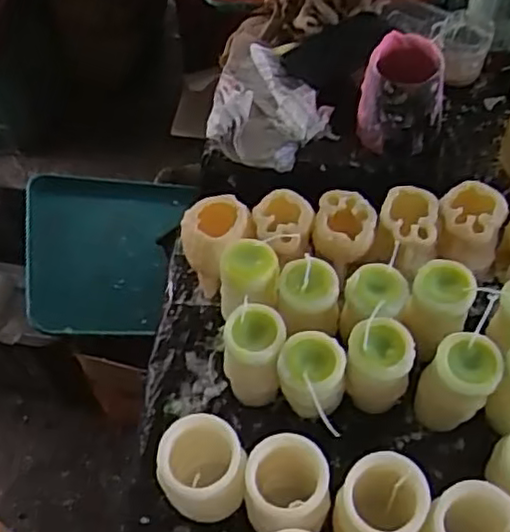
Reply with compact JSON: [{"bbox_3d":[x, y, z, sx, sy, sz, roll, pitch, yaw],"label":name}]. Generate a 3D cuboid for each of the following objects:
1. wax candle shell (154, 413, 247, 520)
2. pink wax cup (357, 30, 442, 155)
[{"bbox_3d":[-0.038,0.170,0.541,0.063,0.116,0.055,-9,53,-3],"label":"wax candle shell"},{"bbox_3d":[0.171,-0.199,0.794,0.094,0.102,0.085,8,54,10],"label":"pink wax cup"}]

